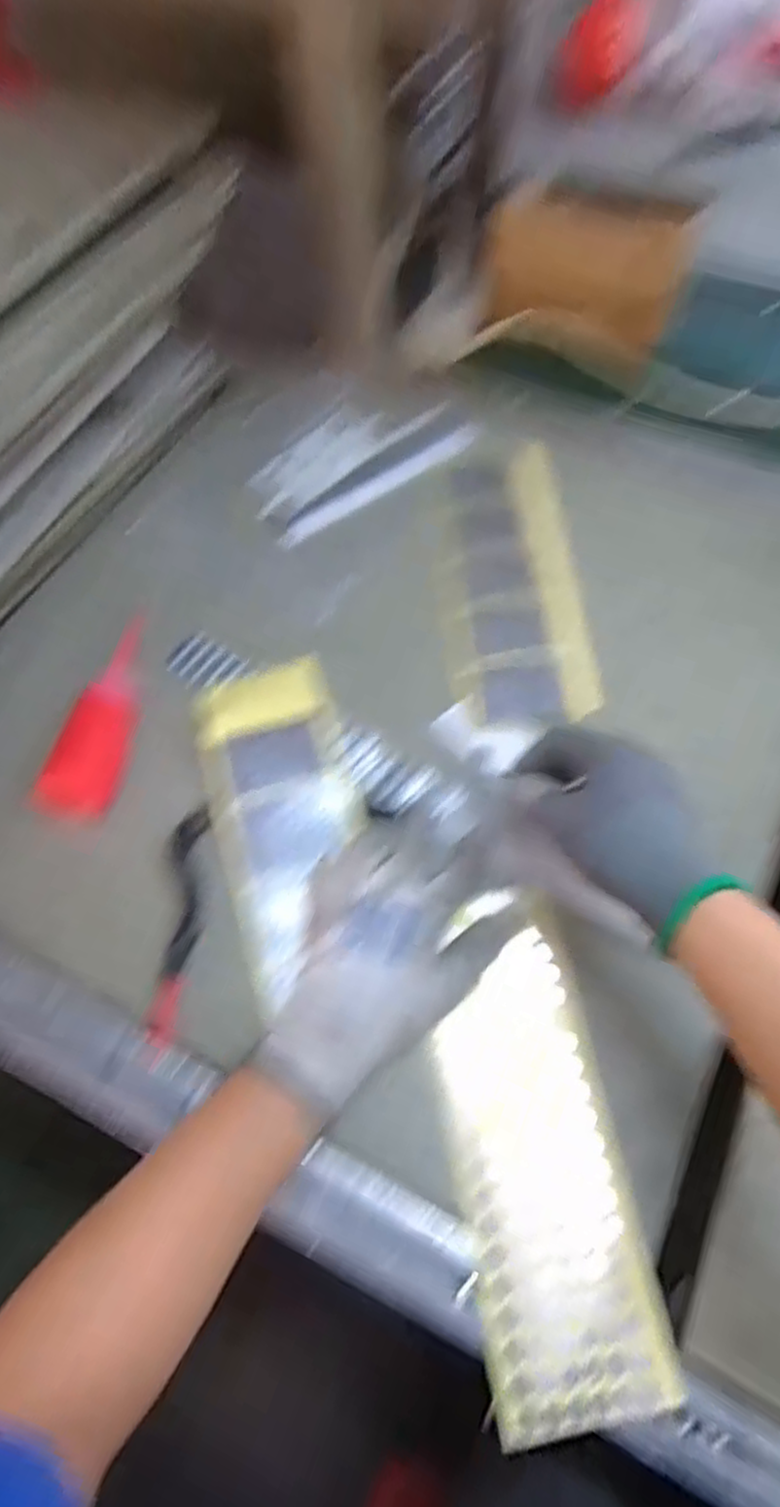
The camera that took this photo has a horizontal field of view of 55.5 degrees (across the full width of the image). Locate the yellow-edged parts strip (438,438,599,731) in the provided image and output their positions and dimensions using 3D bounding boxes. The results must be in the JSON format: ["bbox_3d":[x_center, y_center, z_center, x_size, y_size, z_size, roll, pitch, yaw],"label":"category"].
[{"bbox_3d":[0.093,-0.149,0.594,0.103,0.012,0.277,-3,60,1],"label":"yellow-edged parts strip"}]

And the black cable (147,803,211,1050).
[{"bbox_3d":[-0.133,0.105,0.469,0.024,0.010,0.148,0,60,2],"label":"black cable"}]

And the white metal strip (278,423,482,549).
[{"bbox_3d":[-0.004,-0.242,0.667,0.220,0.005,0.028,-34,64,-16],"label":"white metal strip"}]

